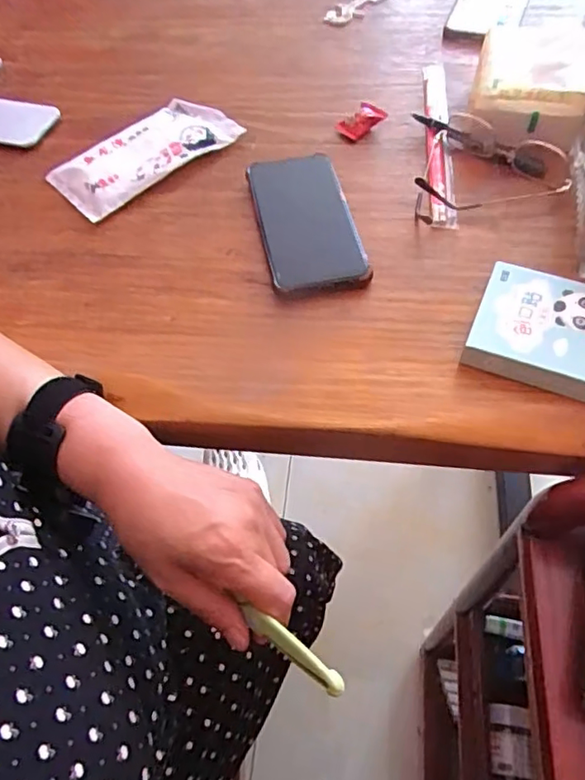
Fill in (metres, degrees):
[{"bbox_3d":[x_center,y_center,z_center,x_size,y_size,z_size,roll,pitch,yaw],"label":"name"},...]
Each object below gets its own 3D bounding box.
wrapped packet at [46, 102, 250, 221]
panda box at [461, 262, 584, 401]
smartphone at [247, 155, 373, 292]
[{"bbox_3d":[-0.139,-0.228,0.541,0.172,0.011,0.084,-39,65,-17],"label":"wrapped packet"},{"bbox_3d":[0.189,-0.038,0.393,0.120,0.028,0.088,19,63,15],"label":"panda box"},{"bbox_3d":[0.011,-0.140,0.470,0.075,0.010,0.147,-12,60,-3],"label":"smartphone"}]

